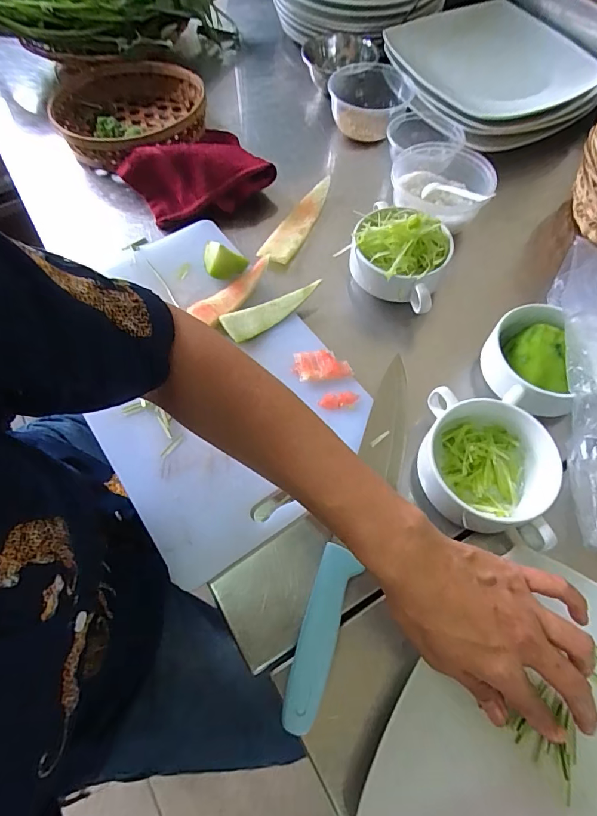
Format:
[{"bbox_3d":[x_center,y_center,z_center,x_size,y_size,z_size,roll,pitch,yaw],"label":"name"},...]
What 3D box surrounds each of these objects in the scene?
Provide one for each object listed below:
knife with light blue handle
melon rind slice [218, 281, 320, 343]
[{"bbox_3d":[0.053,0.094,0.370,0.042,0.028,0.305,18,66,10],"label":"knife with light blue handle"},{"bbox_3d":[-0.027,-0.104,0.459,0.108,0.012,0.032,-31,67,-13],"label":"melon rind slice"}]

